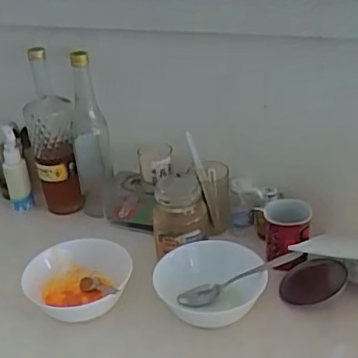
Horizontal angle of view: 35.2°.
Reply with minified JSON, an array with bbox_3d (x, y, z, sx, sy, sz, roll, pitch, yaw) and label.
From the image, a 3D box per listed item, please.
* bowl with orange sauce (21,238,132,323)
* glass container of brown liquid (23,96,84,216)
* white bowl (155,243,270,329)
[{"bbox_3d":[-0.132,0.138,0.757,0.134,0.060,0.135,-5,28,3],"label":"bowl with orange sauce"},{"bbox_3d":[-0.192,-0.031,0.898,0.070,0.202,0.060,-14,29,-15],"label":"glass container of brown liquid"},{"bbox_3d":[0.042,0.139,0.732,0.135,0.049,0.135,-10,28,-7],"label":"white bowl"}]

